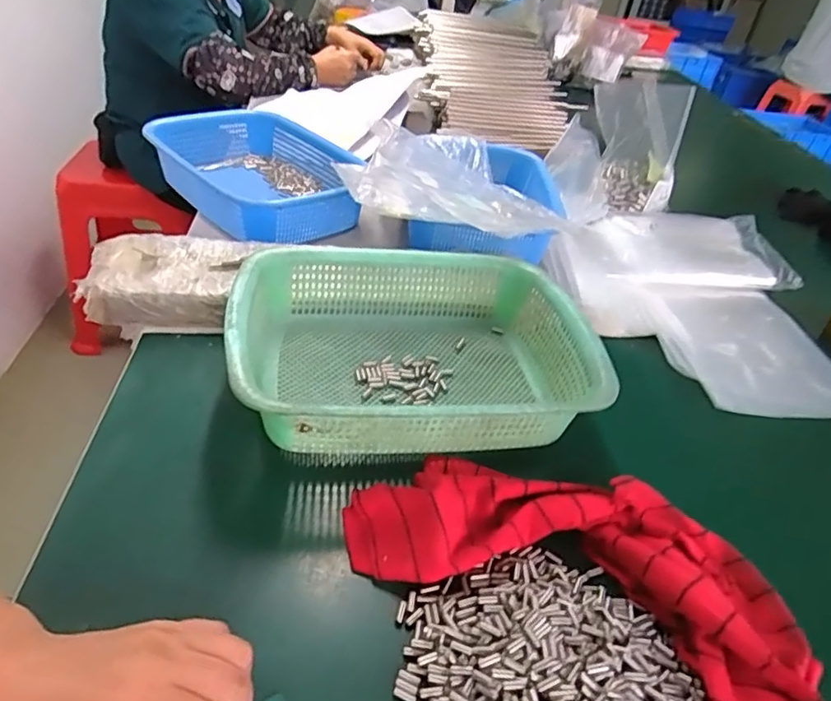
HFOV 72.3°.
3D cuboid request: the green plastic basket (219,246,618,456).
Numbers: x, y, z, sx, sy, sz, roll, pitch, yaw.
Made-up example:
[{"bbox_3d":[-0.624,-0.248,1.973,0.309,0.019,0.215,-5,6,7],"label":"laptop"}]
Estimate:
[{"bbox_3d":[-0.003,-0.001,0.493,0.287,0.087,0.216,-1,40,-11],"label":"green plastic basket"}]

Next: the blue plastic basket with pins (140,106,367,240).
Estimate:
[{"bbox_3d":[-0.203,-0.232,0.740,0.194,0.076,0.269,-28,51,-36],"label":"blue plastic basket with pins"}]

